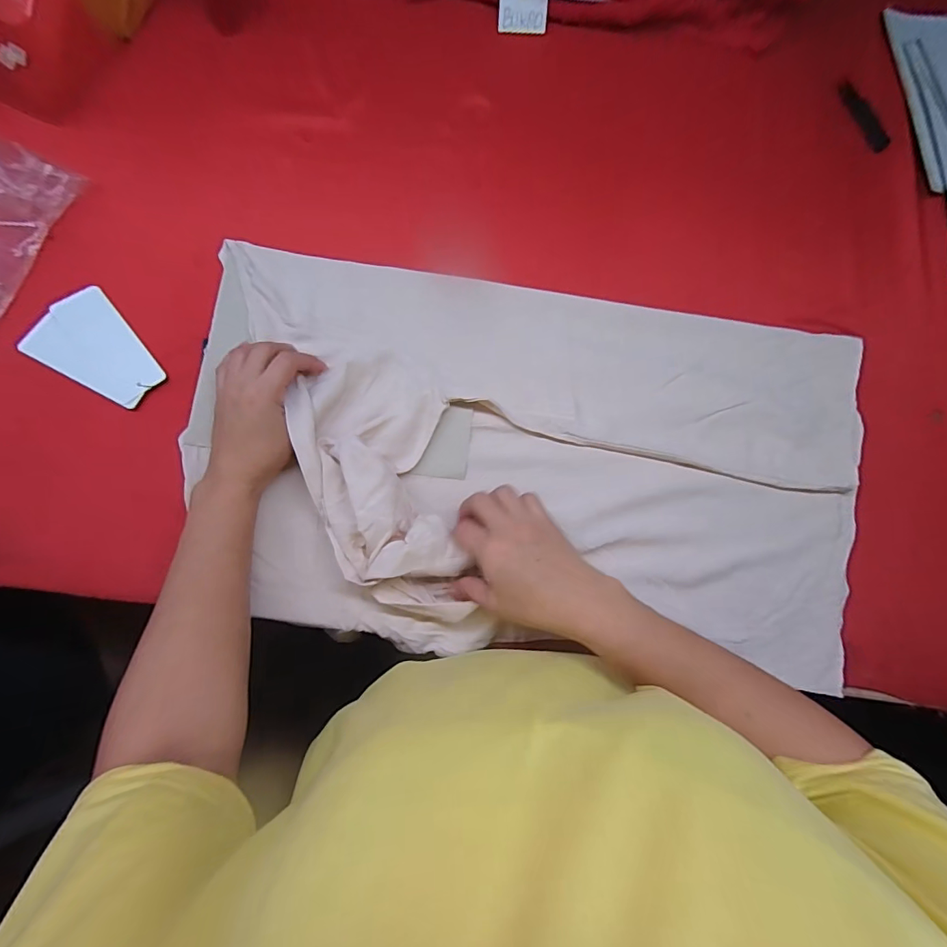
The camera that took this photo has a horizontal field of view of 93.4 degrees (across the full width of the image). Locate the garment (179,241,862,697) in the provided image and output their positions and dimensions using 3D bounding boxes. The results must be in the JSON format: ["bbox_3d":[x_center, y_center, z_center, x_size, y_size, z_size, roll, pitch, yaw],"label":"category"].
[{"bbox_3d":[0.041,-0.016,0.404,0.593,0.046,0.340,8,81,-3],"label":"garment"}]

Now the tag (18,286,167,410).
[{"bbox_3d":[-0.341,-0.119,0.409,0.118,0.004,0.079,28,80,1],"label":"tag"}]

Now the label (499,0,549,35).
[{"bbox_3d":[0.056,-0.516,0.494,0.053,0.043,0.005,1,40,-1],"label":"label"}]

